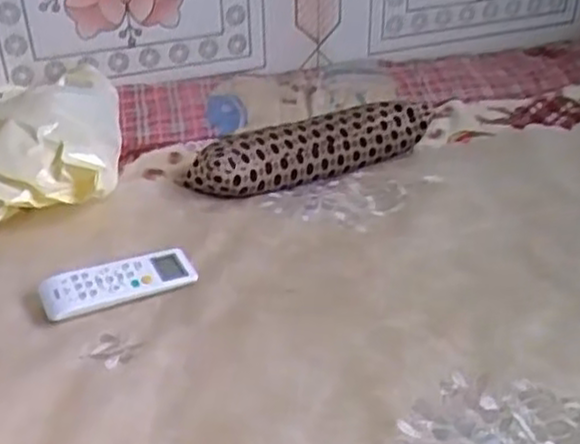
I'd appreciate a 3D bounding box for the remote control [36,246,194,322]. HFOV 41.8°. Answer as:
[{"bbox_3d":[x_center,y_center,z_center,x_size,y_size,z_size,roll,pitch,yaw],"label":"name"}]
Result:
[{"bbox_3d":[-0.151,0.052,0.671,0.130,0.025,0.041,-16,37,-23],"label":"remote control"}]

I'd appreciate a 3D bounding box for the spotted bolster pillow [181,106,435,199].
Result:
[{"bbox_3d":[0.030,-0.085,0.864,0.293,0.051,0.069,-14,36,-22],"label":"spotted bolster pillow"}]

